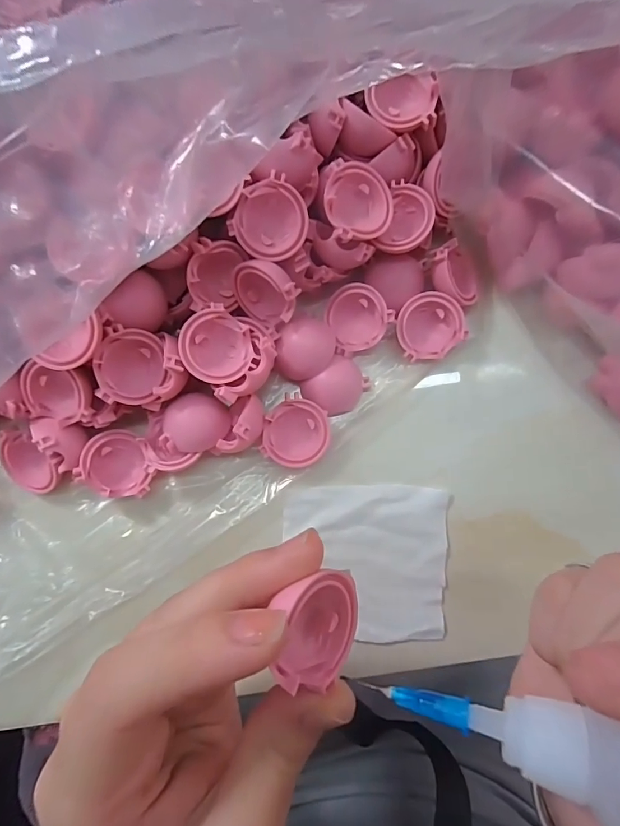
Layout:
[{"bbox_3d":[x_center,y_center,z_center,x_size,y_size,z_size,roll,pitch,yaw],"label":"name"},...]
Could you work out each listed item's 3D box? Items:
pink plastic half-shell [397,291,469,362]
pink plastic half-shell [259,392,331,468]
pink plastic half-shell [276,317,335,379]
[{"bbox_3d":[0.054,-0.039,0.196,0.029,0.011,0.029,-21,104,-2],"label":"pink plastic half-shell"},{"bbox_3d":[-0.006,0.010,0.194,0.028,0.014,0.029,0,83,1],"label":"pink plastic half-shell"},{"bbox_3d":[-0.002,-0.029,0.193,0.028,0.012,0.025,-30,84,-3],"label":"pink plastic half-shell"}]

